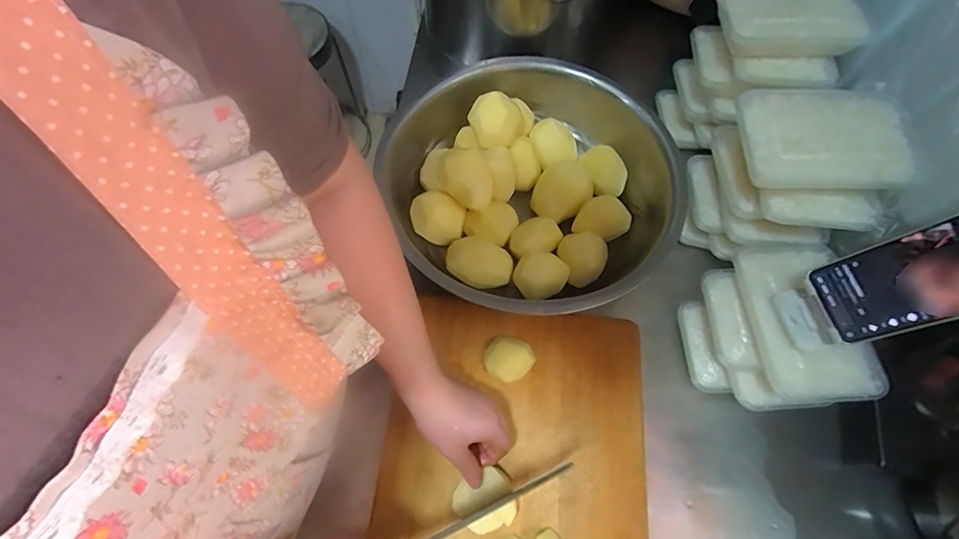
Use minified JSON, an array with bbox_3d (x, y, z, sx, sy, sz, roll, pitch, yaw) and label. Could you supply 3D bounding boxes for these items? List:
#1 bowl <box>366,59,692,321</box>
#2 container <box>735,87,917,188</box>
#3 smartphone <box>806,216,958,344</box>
[{"bbox_3d":[0.062,-0.116,0.604,0.372,0.101,0.357,-37,72,-17],"label":"bowl"},{"bbox_3d":[0.352,-0.137,0.457,0.156,0.038,0.122,4,66,-1],"label":"container"},{"bbox_3d":[0.372,0.004,0.357,0.011,0.161,0.074,-2,67,-39],"label":"smartphone"}]

